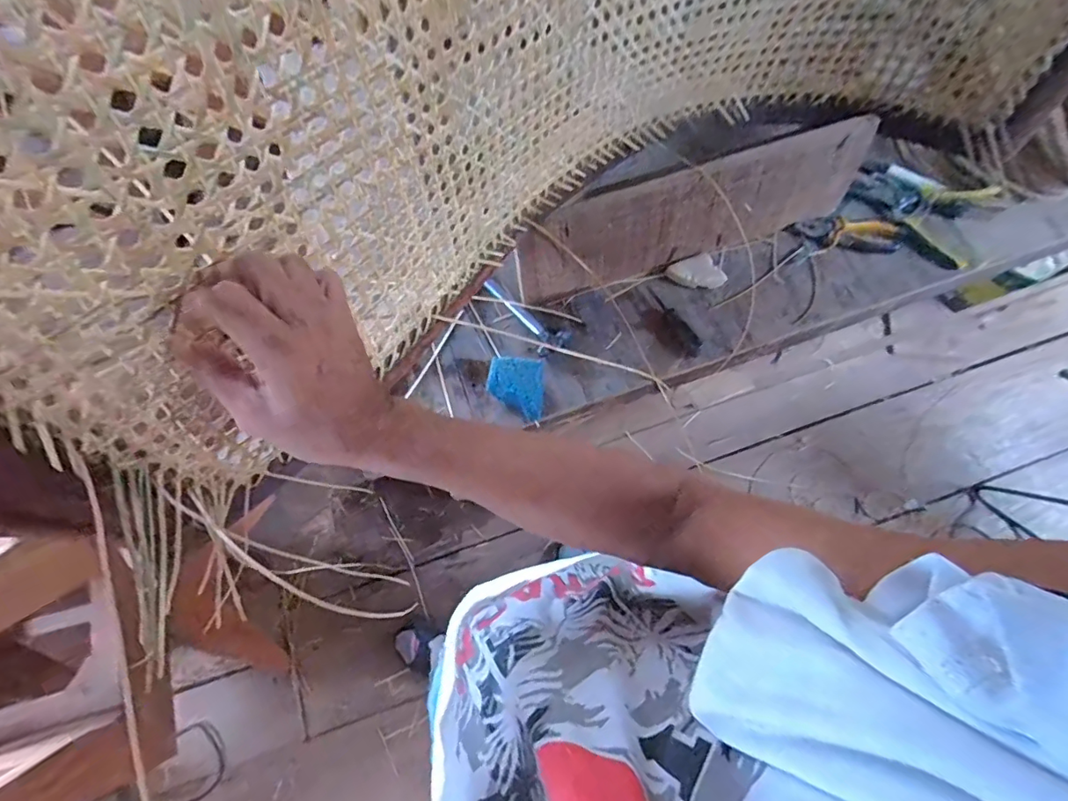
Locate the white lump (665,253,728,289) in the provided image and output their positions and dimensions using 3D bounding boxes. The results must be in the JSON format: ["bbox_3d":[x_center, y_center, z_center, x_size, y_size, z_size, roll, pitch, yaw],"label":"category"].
[{"bbox_3d":[0.245,-0.187,0.752,0.071,0.025,0.057,-21,75,-6],"label":"white lump"}]

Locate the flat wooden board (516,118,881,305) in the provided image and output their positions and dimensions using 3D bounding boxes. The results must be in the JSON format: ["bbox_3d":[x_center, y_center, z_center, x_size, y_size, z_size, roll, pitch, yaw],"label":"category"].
[{"bbox_3d":[0.224,-0.257,0.693,0.504,0.155,0.028,-17,58,-2],"label":"flat wooden board"}]

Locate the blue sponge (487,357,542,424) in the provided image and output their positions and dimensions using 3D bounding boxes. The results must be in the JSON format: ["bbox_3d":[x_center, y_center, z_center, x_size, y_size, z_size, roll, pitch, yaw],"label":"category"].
[{"bbox_3d":[-0.024,-0.017,0.698,0.079,0.058,0.081,6,74,2],"label":"blue sponge"}]

